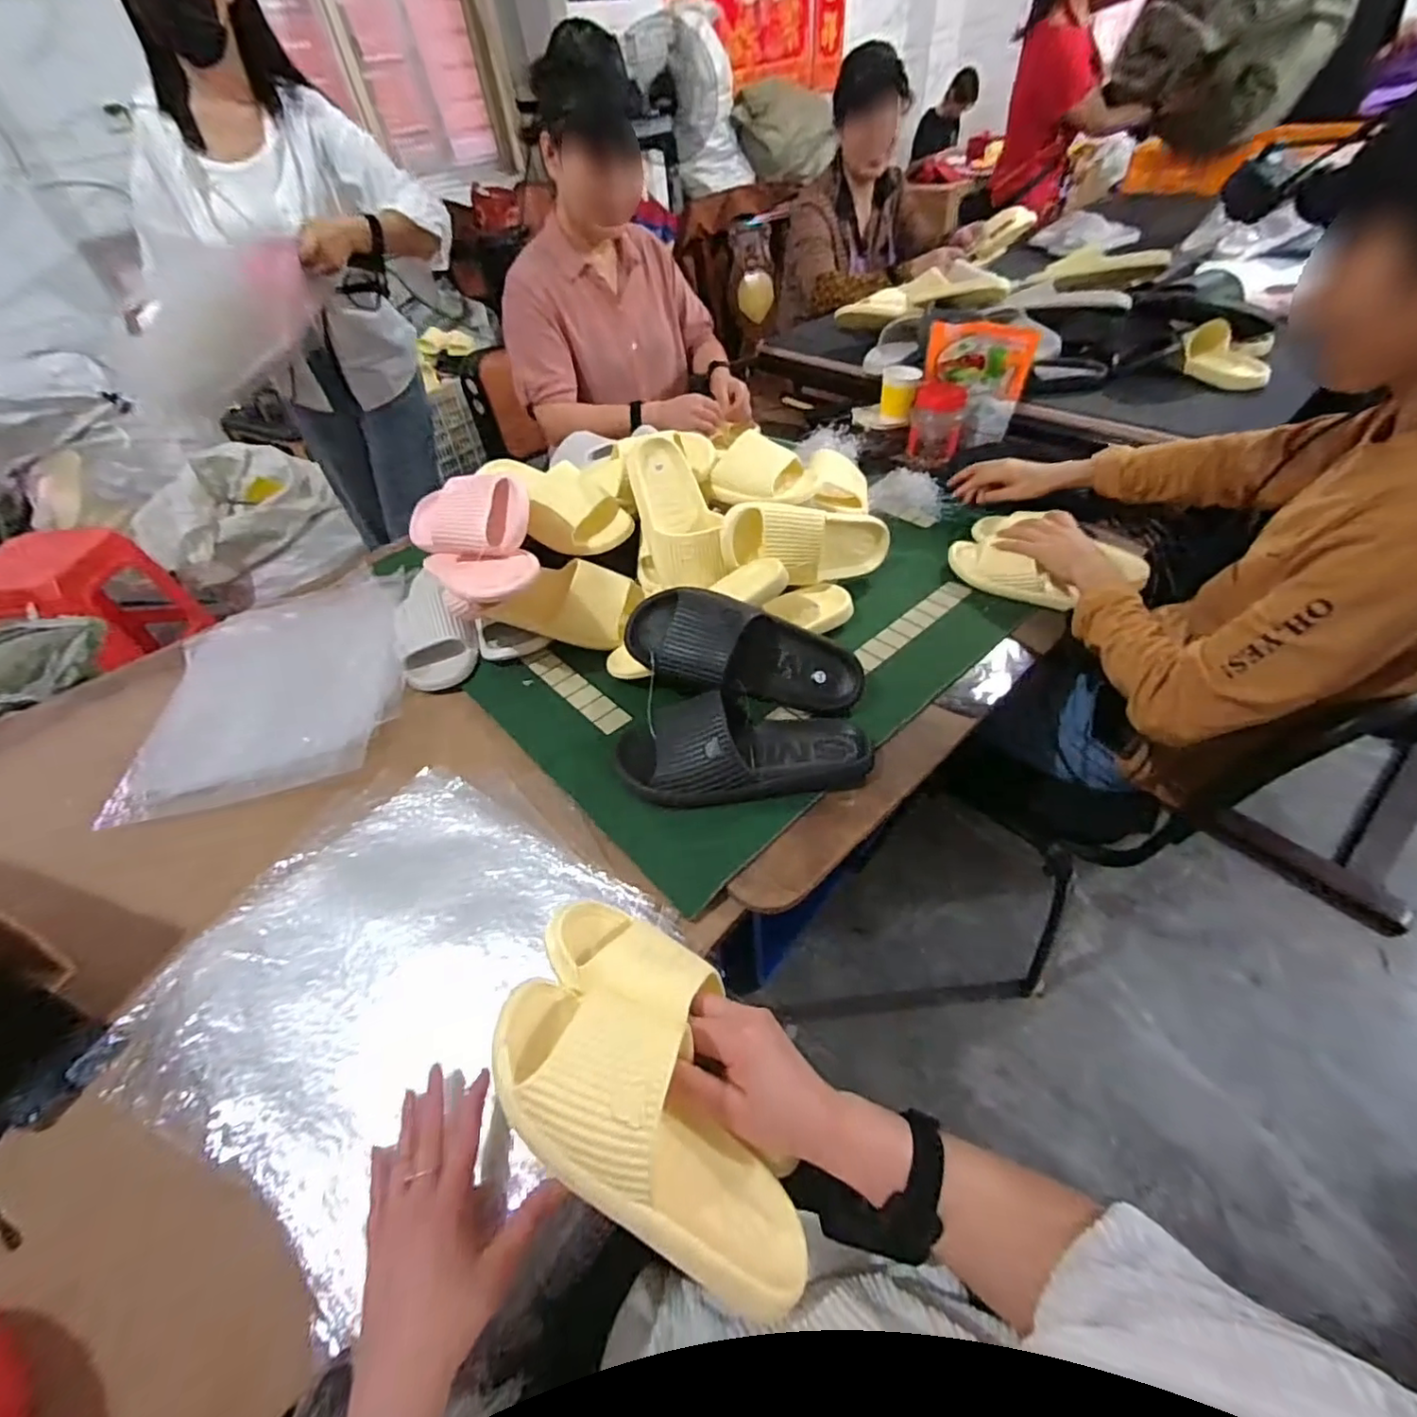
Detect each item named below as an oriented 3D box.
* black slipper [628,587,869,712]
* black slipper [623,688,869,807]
[{"bbox_3d":[0.045,-0.062,0.704,0.284,0.110,0.088,16,10,-4],"label":"black slipper"},{"bbox_3d":[0.038,0.039,0.656,0.273,0.071,0.120,-9,47,-1],"label":"black slipper"}]

